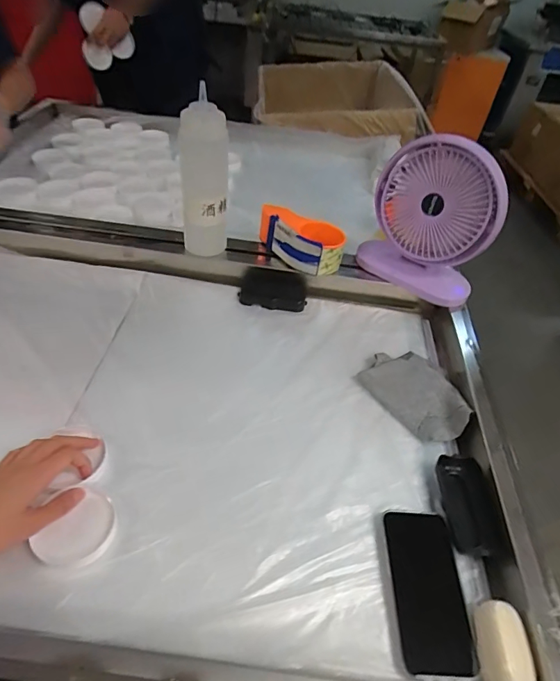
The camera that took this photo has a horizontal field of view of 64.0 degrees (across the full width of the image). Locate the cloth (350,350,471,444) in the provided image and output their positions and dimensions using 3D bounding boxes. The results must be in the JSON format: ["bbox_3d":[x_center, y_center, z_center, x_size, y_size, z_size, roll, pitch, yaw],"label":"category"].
[{"bbox_3d":[0.192,0.067,0.612,0.111,0.027,0.145,-27,53,-29],"label":"cloth"}]

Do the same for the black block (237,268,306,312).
[{"bbox_3d":[-0.010,-0.087,0.749,0.107,0.028,0.077,5,44,-1],"label":"black block"}]

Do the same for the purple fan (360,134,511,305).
[{"bbox_3d":[0.227,-0.183,0.695,0.196,0.216,0.075,37,51,25],"label":"purple fan"}]

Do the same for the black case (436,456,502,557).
[{"bbox_3d":[0.212,0.182,0.502,0.060,0.018,0.109,7,44,1],"label":"black case"}]

